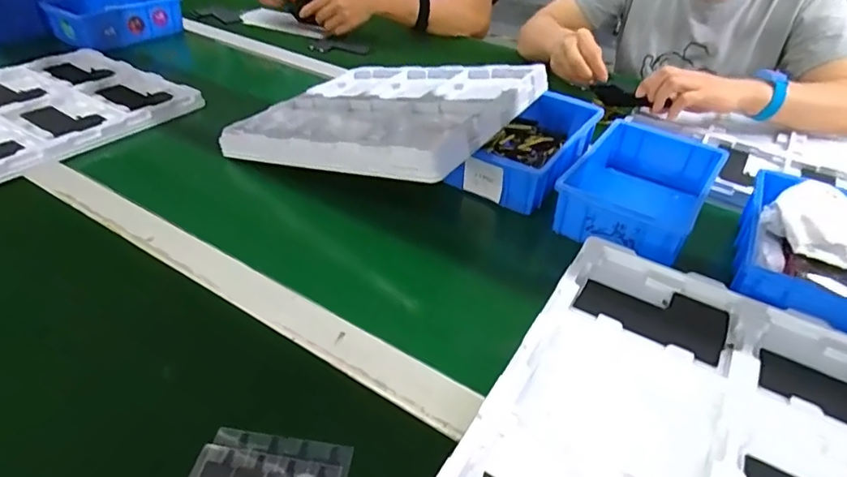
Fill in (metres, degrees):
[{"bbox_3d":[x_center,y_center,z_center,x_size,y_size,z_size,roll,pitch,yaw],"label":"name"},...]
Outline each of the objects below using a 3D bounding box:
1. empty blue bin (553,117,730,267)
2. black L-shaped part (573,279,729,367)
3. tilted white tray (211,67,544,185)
[{"bbox_3d":[0.235,-0.051,0.582,0.132,0.064,0.200,27,44,26],"label":"empty blue bin"},{"bbox_3d":[0.178,0.055,0.411,0.104,0.011,0.063,23,42,21],"label":"black L-shaped part"},{"bbox_3d":[-0.044,-0.159,0.644,0.310,0.032,0.285,14,40,32],"label":"tilted white tray"}]

